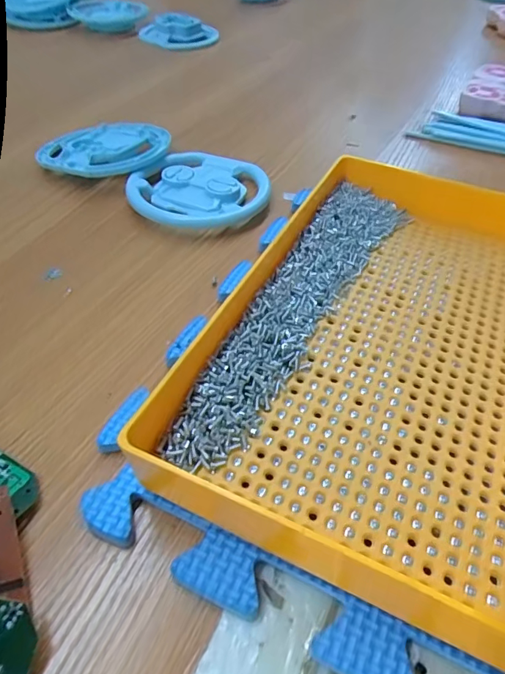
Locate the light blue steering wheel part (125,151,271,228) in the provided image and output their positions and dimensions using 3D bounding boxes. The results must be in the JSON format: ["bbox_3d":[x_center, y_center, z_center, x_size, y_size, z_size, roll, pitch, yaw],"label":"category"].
[{"bbox_3d":[-0.038,-0.108,0.346,0.095,0.015,0.099,2,48,-2],"label":"light blue steering wheel part"}]

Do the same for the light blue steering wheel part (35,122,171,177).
[{"bbox_3d":[-0.121,-0.153,0.377,0.100,0.010,0.090,10,48,6],"label":"light blue steering wheel part"}]

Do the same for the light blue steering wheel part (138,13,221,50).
[{"bbox_3d":[-0.096,-0.397,0.608,0.098,0.030,0.064,-6,49,-6],"label":"light blue steering wheel part"}]

